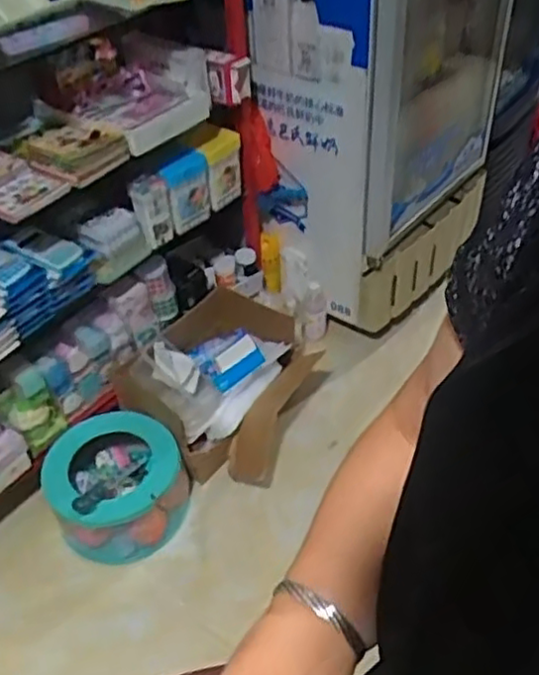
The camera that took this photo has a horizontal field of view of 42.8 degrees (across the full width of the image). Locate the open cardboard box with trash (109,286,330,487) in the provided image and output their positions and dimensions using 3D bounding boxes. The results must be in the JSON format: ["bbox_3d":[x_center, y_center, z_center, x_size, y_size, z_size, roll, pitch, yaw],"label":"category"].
[{"bbox_3d":[-0.090,0.110,1.681,0.360,0.230,0.443,23,49,27],"label":"open cardboard box with trash"}]

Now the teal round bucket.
[{"bbox_3d":[-0.337,0.324,1.531,0.287,0.181,0.269,-3,42,2],"label":"teal round bucket"}]

